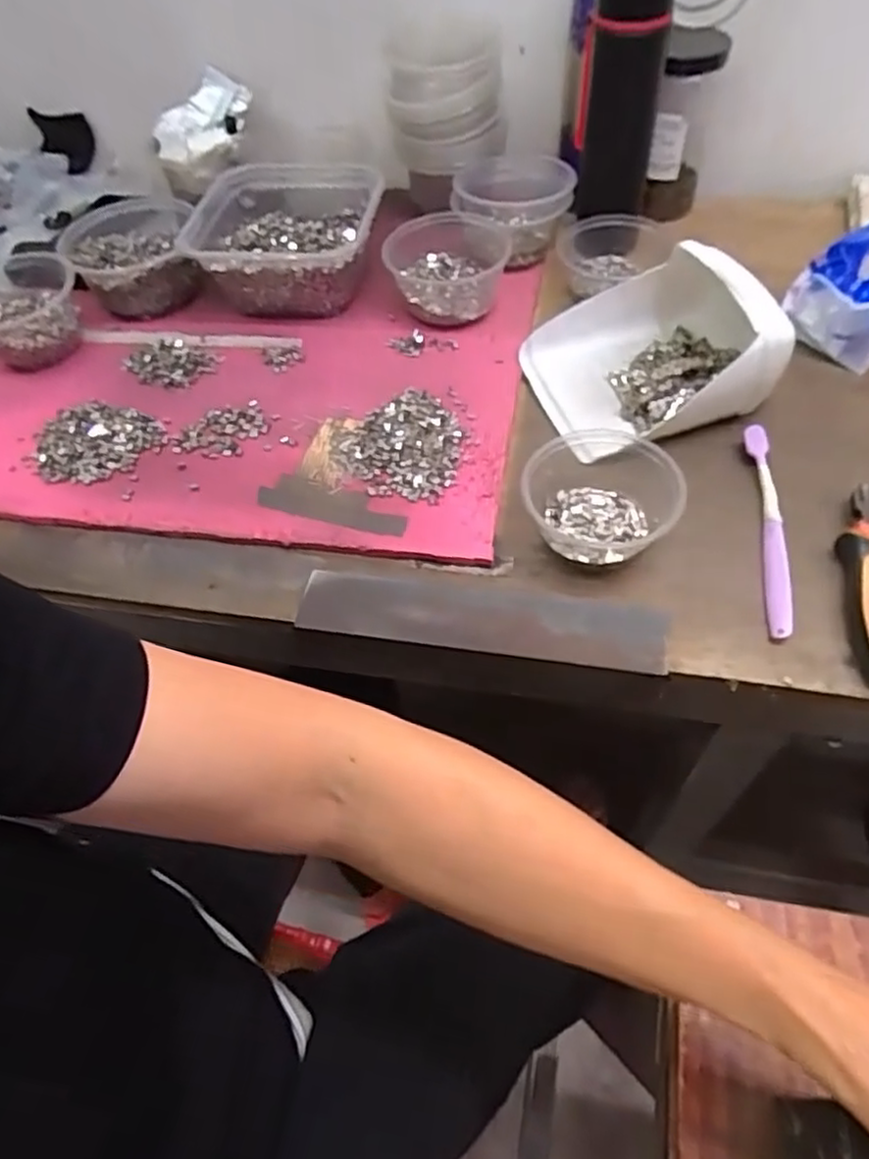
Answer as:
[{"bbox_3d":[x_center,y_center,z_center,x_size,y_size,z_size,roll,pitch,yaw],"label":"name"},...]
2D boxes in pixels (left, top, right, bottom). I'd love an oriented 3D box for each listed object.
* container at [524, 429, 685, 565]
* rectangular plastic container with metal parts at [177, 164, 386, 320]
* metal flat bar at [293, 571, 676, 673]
[{"bbox_3d":[0.125,-0.061,0.511,0.104,0.047,0.116,26,59,22],"label":"container"},{"bbox_3d":[-0.152,-0.336,0.697,0.194,0.079,0.165,1,53,5],"label":"rectangular plastic container with metal parts"},{"bbox_3d":[0.030,0.025,0.479,0.245,0.008,0.051,6,53,9],"label":"metal flat bar"}]

